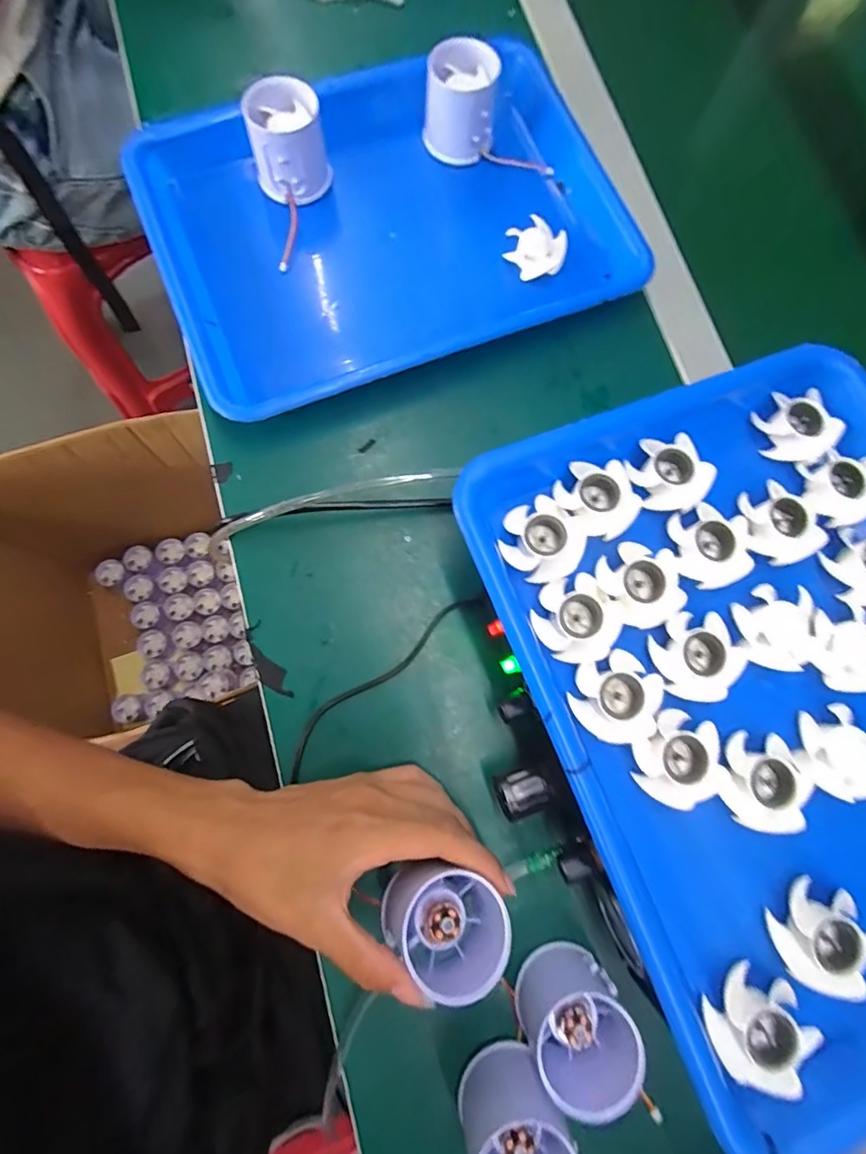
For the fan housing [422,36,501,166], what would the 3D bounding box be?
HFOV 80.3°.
[{"bbox_3d":[0.021,-0.360,0.396,0.055,0.059,0.049,10,76,-1],"label":"fan housing"}]

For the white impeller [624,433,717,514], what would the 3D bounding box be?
[{"bbox_3d":[0.133,-0.057,0.288,0.040,0.015,0.042,-25,79,-9],"label":"white impeller"}]

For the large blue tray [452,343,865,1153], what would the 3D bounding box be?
[{"bbox_3d":[0.185,0.053,0.262,0.250,0.035,0.327,-20,79,-8],"label":"large blue tray"}]

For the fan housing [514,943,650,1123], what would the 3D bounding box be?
[{"bbox_3d":[0.076,0.238,0.267,0.057,0.052,0.062,-25,79,-8],"label":"fan housing"}]

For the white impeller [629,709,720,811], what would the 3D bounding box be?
[{"bbox_3d":[0.119,0.090,0.253,0.038,0.014,0.046,4,77,-2],"label":"white impeller"}]

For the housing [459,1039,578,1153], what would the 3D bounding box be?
[{"bbox_3d":[0.042,0.280,0.257,0.051,0.049,0.053,0,78,1],"label":"housing"}]

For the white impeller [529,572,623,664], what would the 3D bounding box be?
[{"bbox_3d":[0.074,0.023,0.266,0.039,0.015,0.044,-29,80,-9],"label":"white impeller"}]

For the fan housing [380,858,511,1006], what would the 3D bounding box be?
[{"bbox_3d":[0.006,0.173,0.256,0.057,0.052,0.054,0,78,1],"label":"fan housing"}]

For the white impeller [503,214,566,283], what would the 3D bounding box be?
[{"bbox_3d":[0.079,-0.251,0.395,0.044,0.023,0.038,26,77,3],"label":"white impeller"}]

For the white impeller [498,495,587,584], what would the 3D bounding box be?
[{"bbox_3d":[0.059,-0.019,0.275,0.038,0.014,0.043,-43,83,-12],"label":"white impeller"}]

